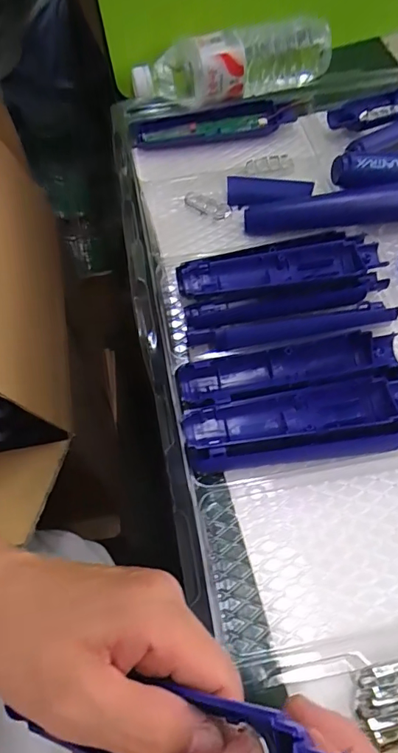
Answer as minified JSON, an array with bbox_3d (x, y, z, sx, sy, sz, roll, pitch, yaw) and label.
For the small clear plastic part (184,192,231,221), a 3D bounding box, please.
[{"bbox_3d":[0.008,-0.168,0.475,0.047,0.006,0.022,34,68,20],"label":"small clear plastic part"}]

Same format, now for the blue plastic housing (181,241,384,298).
[{"bbox_3d":[0.066,-0.089,0.406,0.166,0.017,0.037,-7,60,0],"label":"blue plastic housing"}]

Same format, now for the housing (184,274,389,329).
[{"bbox_3d":[0.071,-0.061,0.399,0.165,0.015,0.027,-8,60,-1],"label":"housing"}]

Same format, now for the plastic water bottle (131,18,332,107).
[{"bbox_3d":[0.037,-0.351,0.548,0.226,0.061,0.079,-5,60,1],"label":"plastic water bottle"}]

